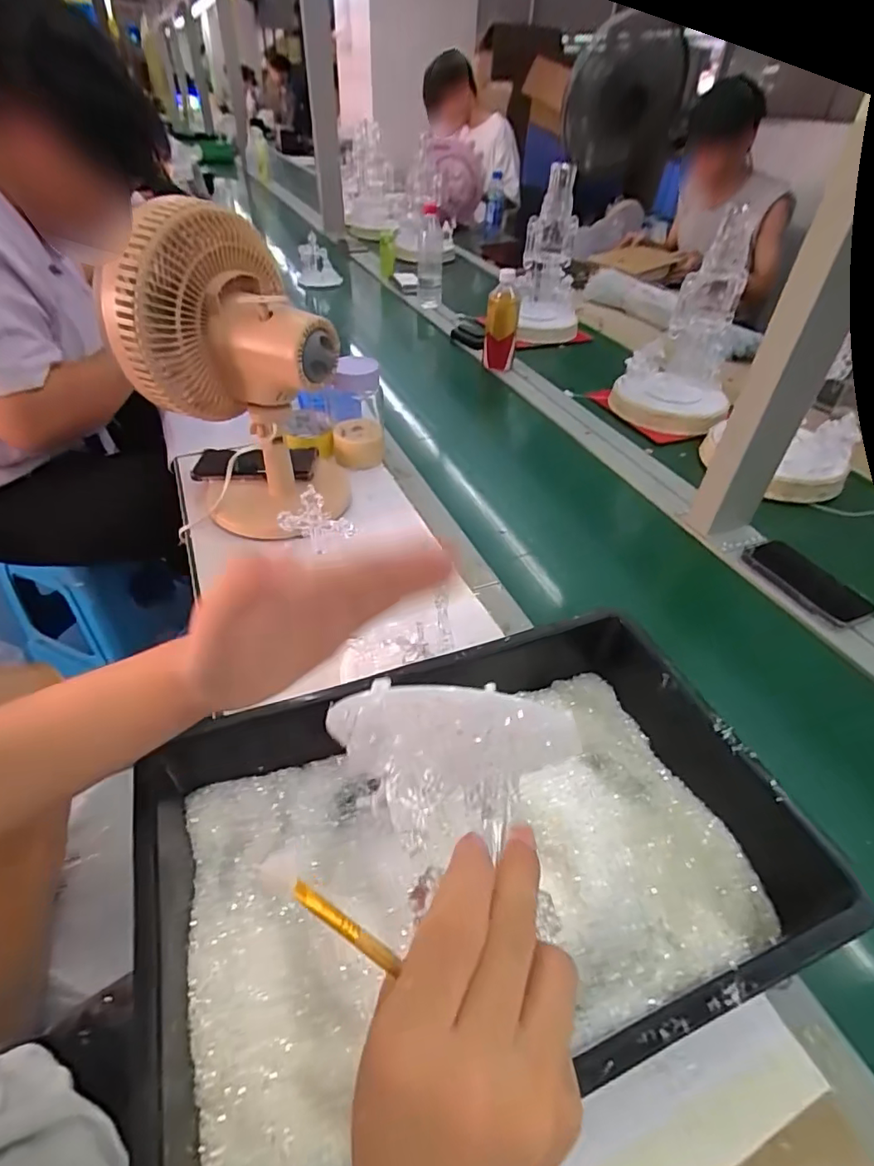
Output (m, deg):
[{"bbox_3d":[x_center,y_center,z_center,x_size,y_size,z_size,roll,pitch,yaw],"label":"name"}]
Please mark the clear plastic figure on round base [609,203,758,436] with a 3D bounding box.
[{"bbox_3d":[0.451,-0.454,0.947,0.186,0.327,0.209,21,44,16],"label":"clear plastic figure on round base"}]

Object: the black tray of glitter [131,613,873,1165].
[{"bbox_3d":[0.032,0.182,0.381,0.426,0.092,0.270,-12,45,-18],"label":"black tray of glitter"}]

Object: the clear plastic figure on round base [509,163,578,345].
[{"bbox_3d":[0.264,-0.727,1.218,0.153,0.325,0.140,10,42,6],"label":"clear plastic figure on round base"}]

